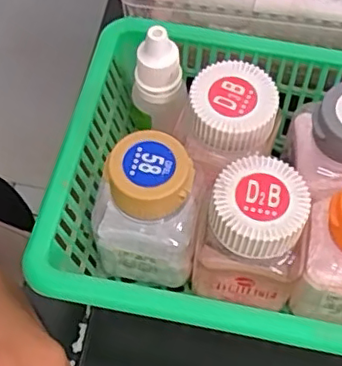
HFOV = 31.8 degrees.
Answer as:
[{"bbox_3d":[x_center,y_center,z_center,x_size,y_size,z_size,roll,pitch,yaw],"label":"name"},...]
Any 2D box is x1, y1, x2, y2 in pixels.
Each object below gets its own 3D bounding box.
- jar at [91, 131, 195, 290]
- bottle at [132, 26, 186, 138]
[{"bbox_3d":[-0.009,0.012,0.231,0.036,0.051,0.038,9,62,5],"label":"jar"},{"bbox_3d":[-0.005,-0.043,0.255,0.019,0.057,0.019,31,66,16],"label":"bottle"}]

